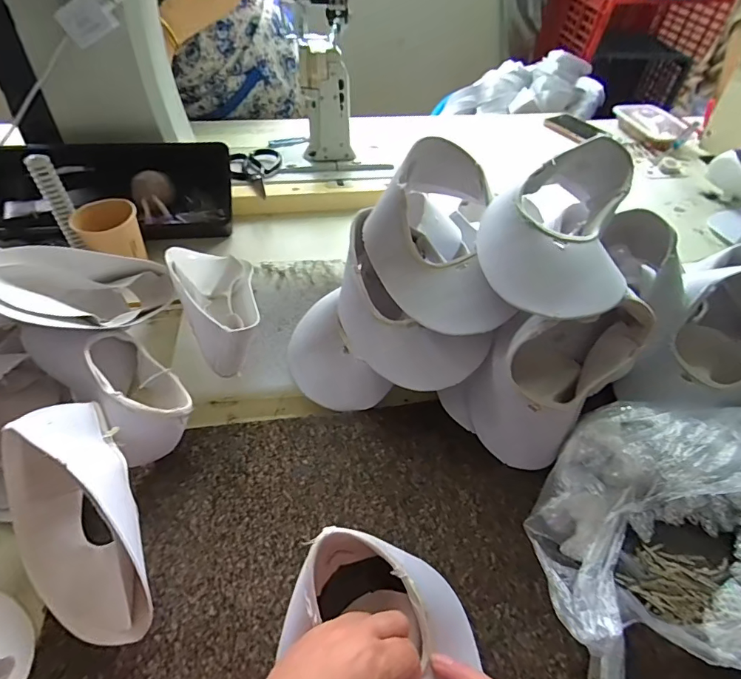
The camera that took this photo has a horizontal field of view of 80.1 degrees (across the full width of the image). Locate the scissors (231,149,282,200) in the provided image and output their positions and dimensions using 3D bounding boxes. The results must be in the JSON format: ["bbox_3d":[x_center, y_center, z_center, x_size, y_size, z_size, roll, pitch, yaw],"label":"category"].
[{"bbox_3d":[-0.186,-0.277,0.726,0.085,0.015,0.170,-9,51,-10],"label":"scissors"}]

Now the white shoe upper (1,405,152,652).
[{"bbox_3d":[-0.226,0.138,0.334,0.093,0.095,0.176,-24,55,-21],"label":"white shoe upper"}]

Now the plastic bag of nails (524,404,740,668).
[{"bbox_3d":[0.266,0.137,0.344,0.267,0.110,0.185,4,50,1],"label":"plastic bag of nails"}]

